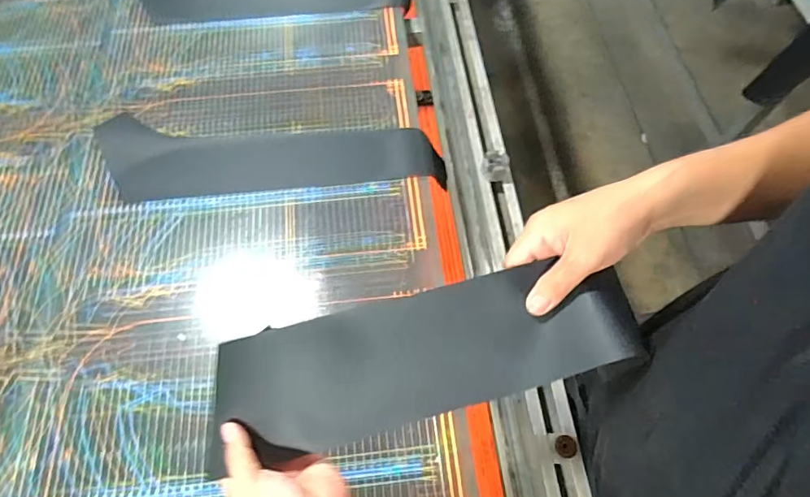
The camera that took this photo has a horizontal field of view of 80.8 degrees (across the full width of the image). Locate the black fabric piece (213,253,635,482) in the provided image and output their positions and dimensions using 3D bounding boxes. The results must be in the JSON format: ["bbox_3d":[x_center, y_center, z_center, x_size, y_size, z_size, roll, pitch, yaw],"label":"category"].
[{"bbox_3d":[0.008,0.093,0.396,0.353,0.054,0.106,-14,63,4],"label":"black fabric piece"}]

